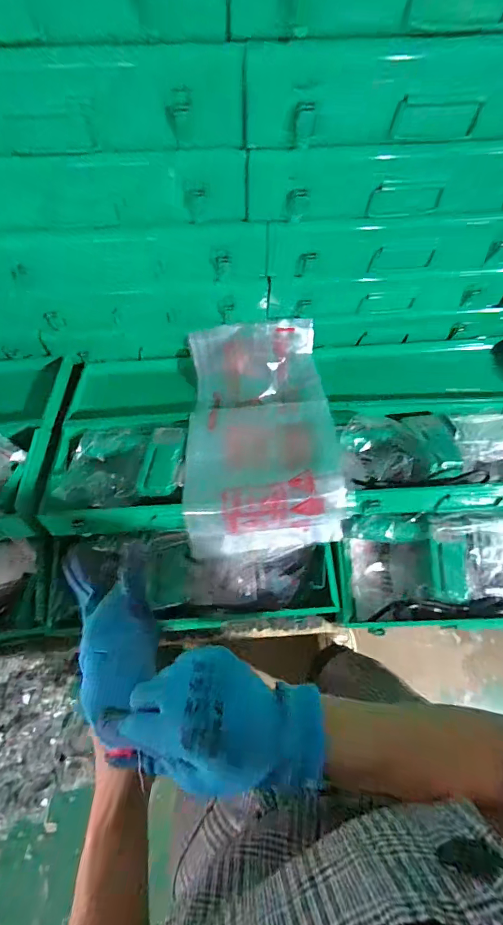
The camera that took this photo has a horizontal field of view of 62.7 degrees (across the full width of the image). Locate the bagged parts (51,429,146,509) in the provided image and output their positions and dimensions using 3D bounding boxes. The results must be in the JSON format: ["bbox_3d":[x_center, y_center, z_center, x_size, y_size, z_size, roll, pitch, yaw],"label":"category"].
[{"bbox_3d":[-0.194,0.000,0.550,0.105,0.030,0.125,-5,45,0],"label":"bagged parts"}]

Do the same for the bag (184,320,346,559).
[{"bbox_3d":[0.009,-0.052,0.577,0.203,0.081,0.340,-6,70,-2],"label":"bag"}]

